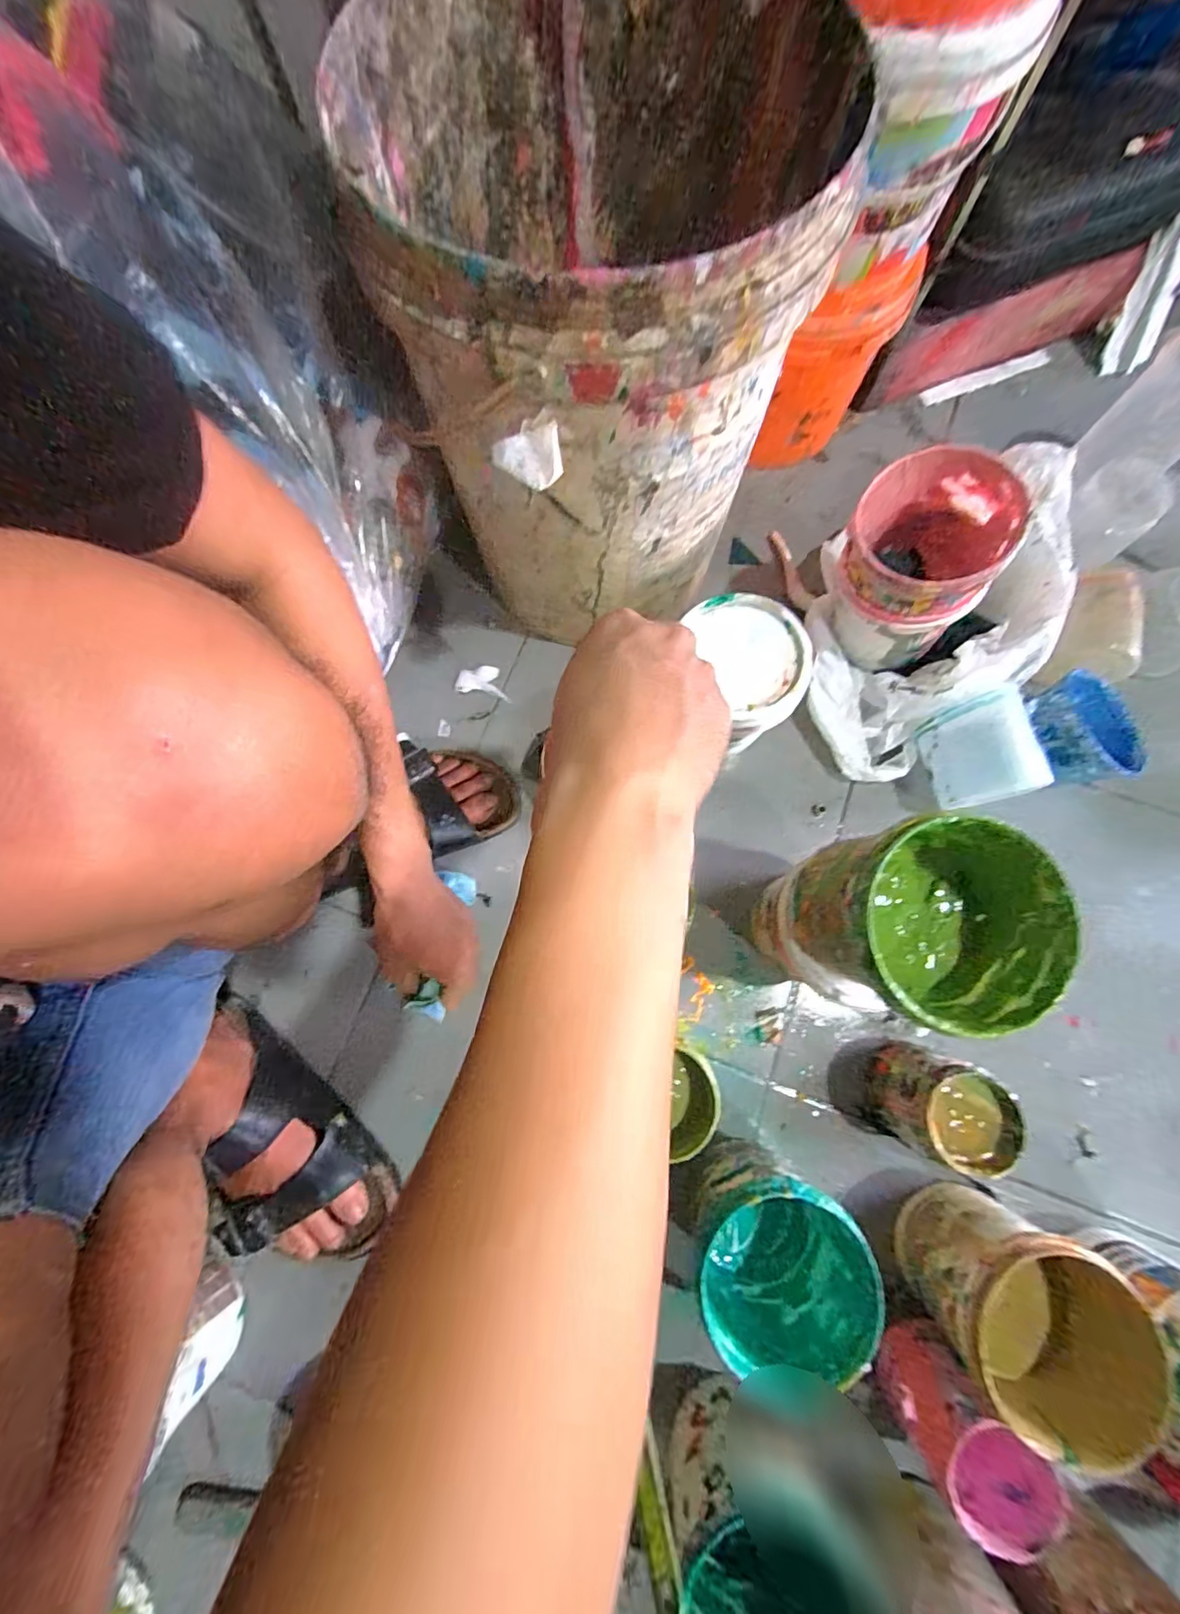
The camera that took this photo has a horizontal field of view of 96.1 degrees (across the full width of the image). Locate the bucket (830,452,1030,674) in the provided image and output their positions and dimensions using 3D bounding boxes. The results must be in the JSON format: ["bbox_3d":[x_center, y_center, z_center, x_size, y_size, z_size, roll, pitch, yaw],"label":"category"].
[{"bbox_3d":[0.297,-0.221,0.513,0.122,0.166,0.126,16,78,5],"label":"bucket"}]

